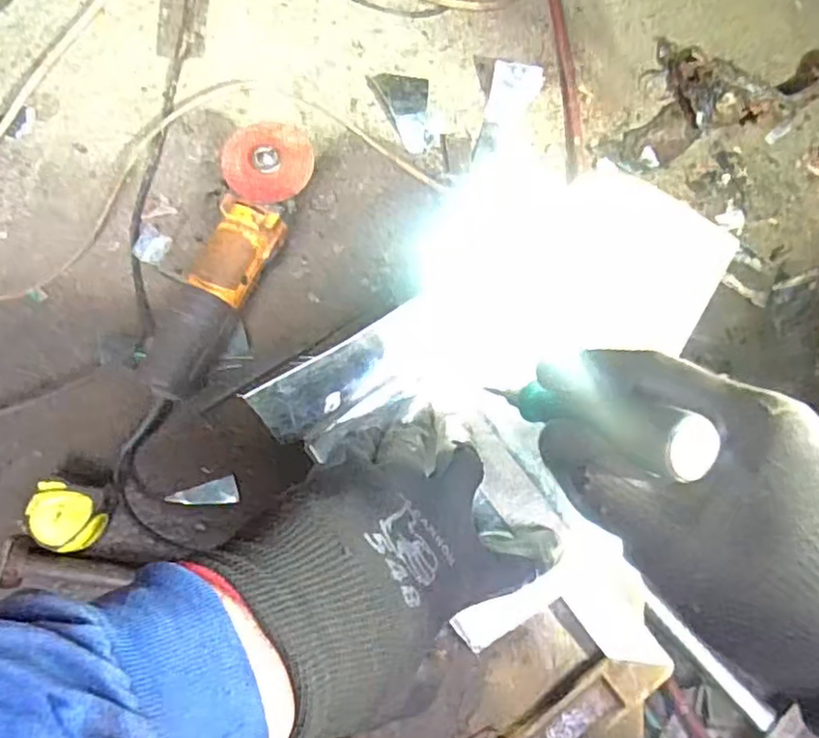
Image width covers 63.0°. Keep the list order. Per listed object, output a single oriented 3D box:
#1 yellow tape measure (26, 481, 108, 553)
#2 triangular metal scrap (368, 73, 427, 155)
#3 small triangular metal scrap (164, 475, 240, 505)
[{"bbox_3d":[-0.317,0.138,0.619,0.062,0.035,0.052,25,76,5],"label":"yellow tape measure"},{"bbox_3d":[0.001,-0.301,0.764,0.056,0.012,0.104,-24,77,-8],"label":"triangular metal scrap"},{"bbox_3d":[-0.203,0.124,0.658,0.066,0.004,0.026,-11,86,-10],"label":"small triangular metal scrap"}]

